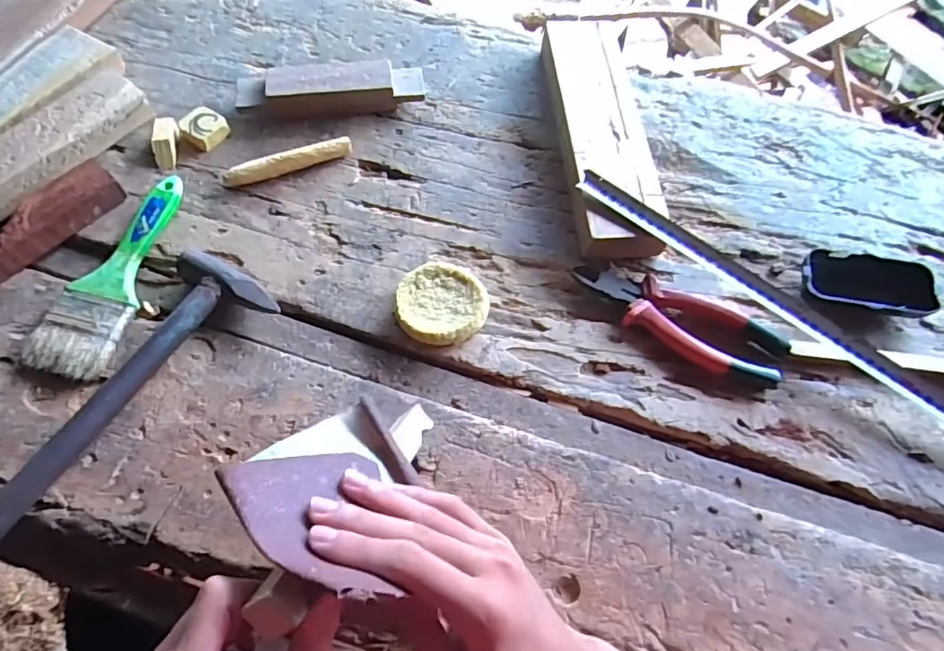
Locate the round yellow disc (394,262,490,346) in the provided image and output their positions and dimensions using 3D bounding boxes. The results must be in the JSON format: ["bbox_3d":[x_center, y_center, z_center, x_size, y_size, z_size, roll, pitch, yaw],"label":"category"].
[{"bbox_3d":[-0.027,-0.018,0.453,0.076,0.020,0.074,2,63,-3],"label":"round yellow disc"}]

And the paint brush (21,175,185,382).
[{"bbox_3d":[-0.300,-0.049,0.449,0.061,0.016,0.195,11,63,2],"label":"paint brush"}]

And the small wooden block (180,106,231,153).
[{"bbox_3d":[-0.265,-0.195,0.526,0.039,0.016,0.038,30,65,11],"label":"small wooden block"}]

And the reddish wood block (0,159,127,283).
[{"bbox_3d":[-0.371,-0.090,0.459,0.034,0.029,0.130,39,67,15],"label":"reddish wood block"}]

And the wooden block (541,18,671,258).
[{"bbox_3d":[0.128,-0.196,0.538,0.082,0.042,0.290,-3,64,-5],"label":"wooden block"}]

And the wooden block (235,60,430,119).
[{"bbox_3d":[-0.143,-0.245,0.545,0.184,0.031,0.049,-7,64,-7],"label":"wooden block"}]

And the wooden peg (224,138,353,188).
[{"bbox_3d":[-0.176,-0.157,0.511,0.122,0.019,0.016,-22,67,-14],"label":"wooden peg"}]

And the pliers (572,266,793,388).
[{"bbox_3d":[0.178,-0.007,0.457,0.182,0.020,0.061,32,66,12],"label":"pliers"}]

